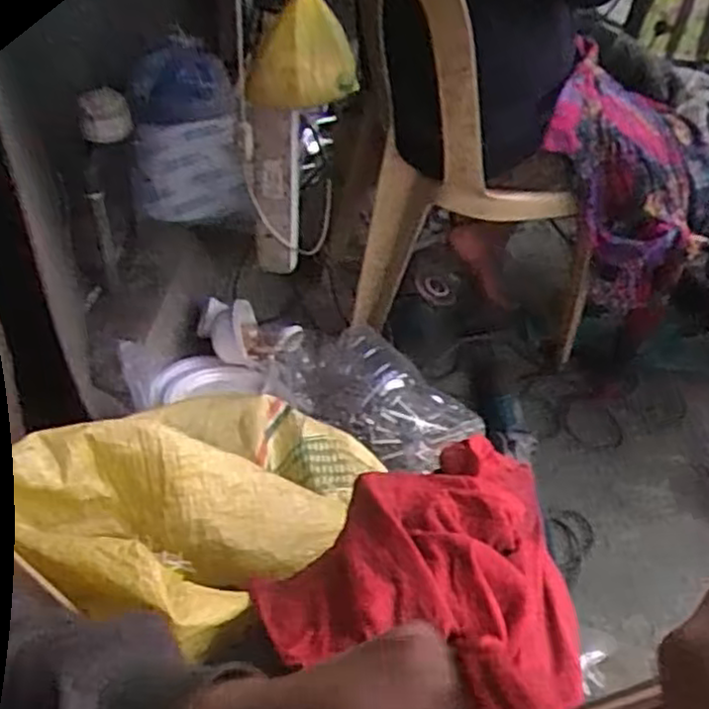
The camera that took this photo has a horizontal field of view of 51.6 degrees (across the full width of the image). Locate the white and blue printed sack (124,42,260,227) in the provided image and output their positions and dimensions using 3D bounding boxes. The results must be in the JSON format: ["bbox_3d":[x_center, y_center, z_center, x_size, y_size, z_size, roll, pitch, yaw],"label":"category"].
[{"bbox_3d":[-0.331,-0.426,1.468,0.230,0.364,0.099,10,46,2],"label":"white and blue printed sack"}]

